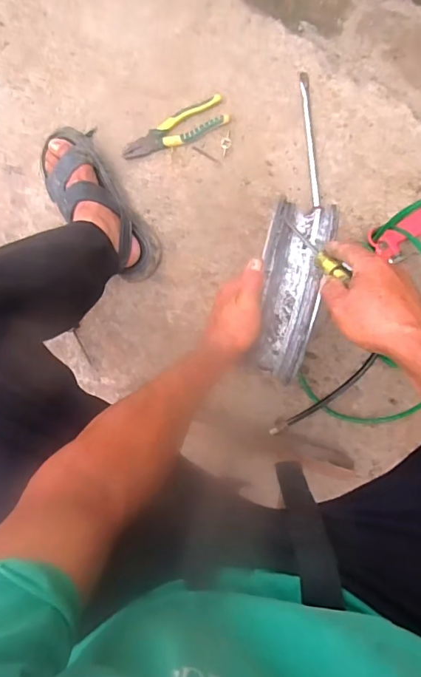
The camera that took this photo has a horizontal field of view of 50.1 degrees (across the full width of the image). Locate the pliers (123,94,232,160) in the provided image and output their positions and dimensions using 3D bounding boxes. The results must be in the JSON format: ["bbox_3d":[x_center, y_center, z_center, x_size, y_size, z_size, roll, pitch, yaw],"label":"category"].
[{"bbox_3d":[-0.065,-0.367,0.794,0.189,0.014,0.059,-22,91,7],"label":"pliers"}]

